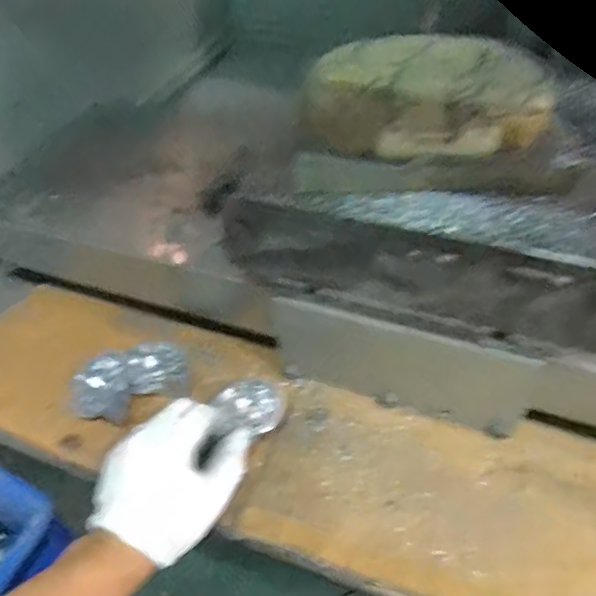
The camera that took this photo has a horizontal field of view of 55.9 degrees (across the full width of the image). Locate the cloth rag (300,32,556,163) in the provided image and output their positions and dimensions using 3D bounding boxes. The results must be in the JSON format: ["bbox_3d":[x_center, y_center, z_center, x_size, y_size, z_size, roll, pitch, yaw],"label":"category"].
[{"bbox_3d":[0.097,-0.160,0.428,0.168,0.026,0.155,5,46,10],"label":"cloth rag"}]

